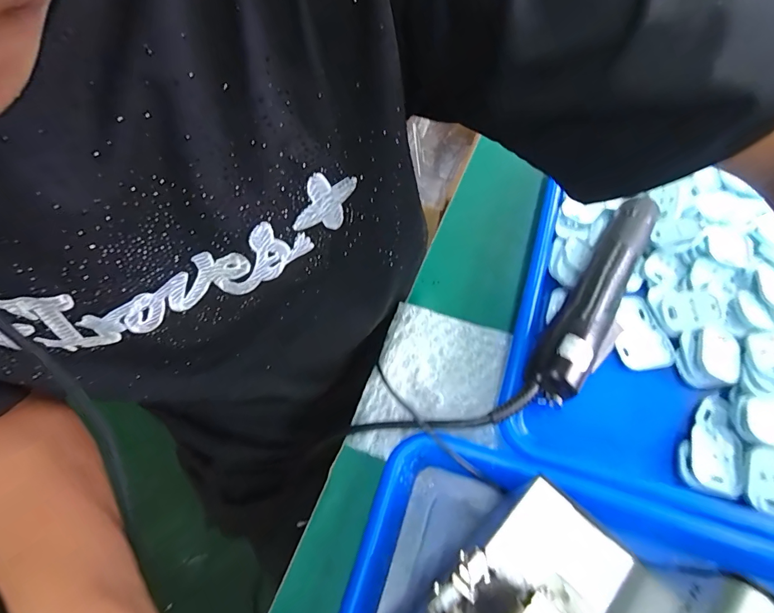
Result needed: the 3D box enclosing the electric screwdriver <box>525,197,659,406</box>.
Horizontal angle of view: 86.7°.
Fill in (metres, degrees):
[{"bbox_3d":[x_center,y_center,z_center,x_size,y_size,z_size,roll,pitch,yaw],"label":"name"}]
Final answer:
[{"bbox_3d":[0.161,-0.017,0.310,0.033,0.027,0.202,29,66,19],"label":"electric screwdriver"}]

